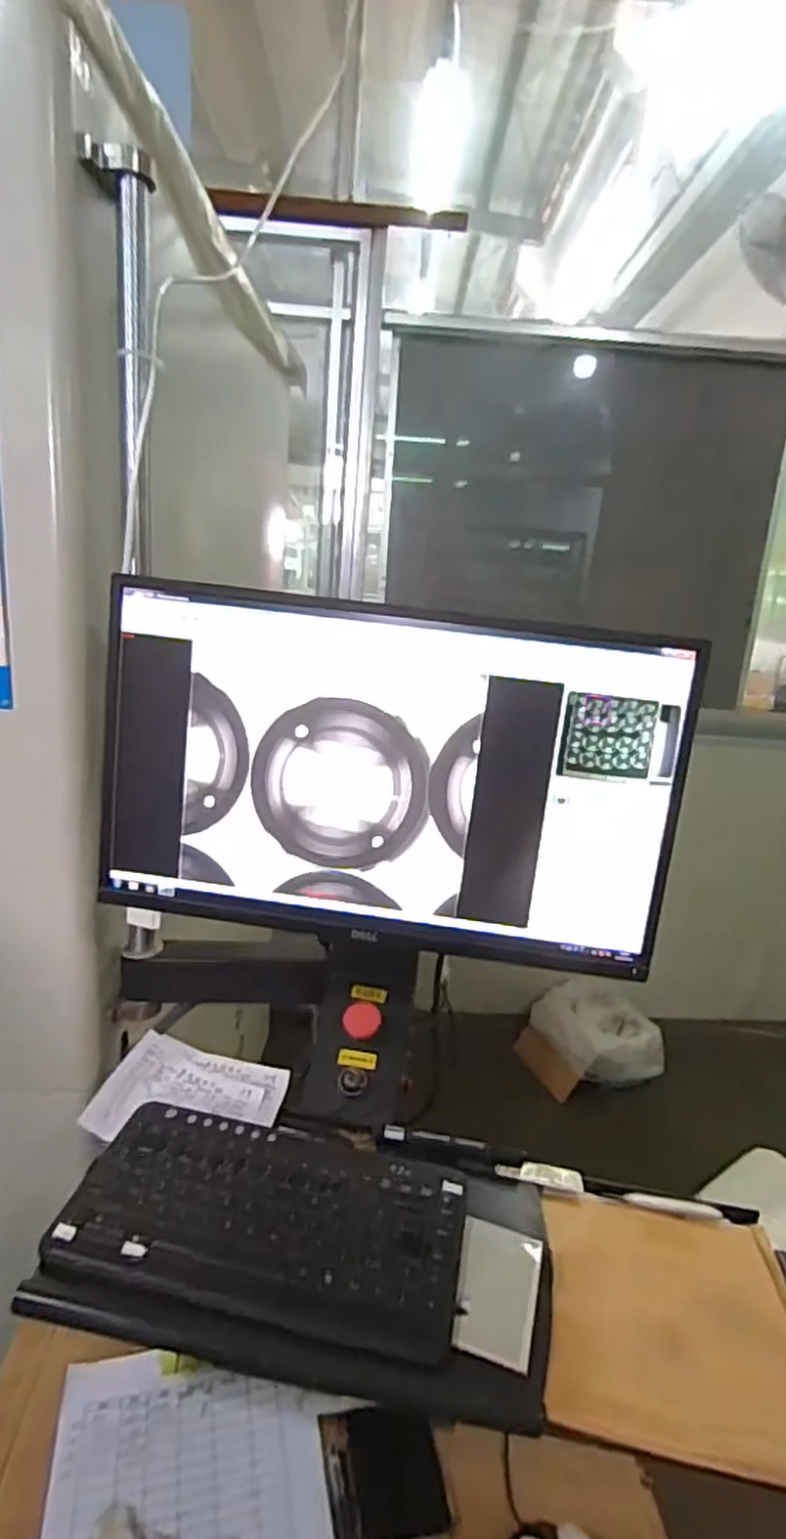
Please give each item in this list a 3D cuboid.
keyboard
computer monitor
[{"bbox_3d":[-0.102,0.367,0.586,0.314,0.027,0.155,7,15,8],"label":"keyboard"},{"bbox_3d":[-0.008,0.010,0.685,0.549,0.313,0.067,6,15,5],"label":"computer monitor"}]

